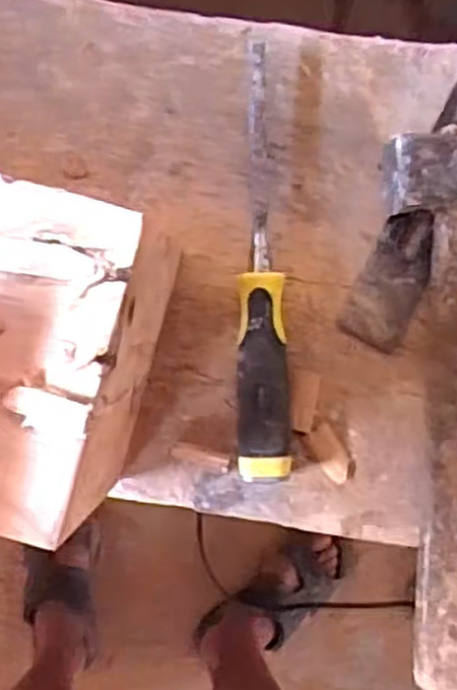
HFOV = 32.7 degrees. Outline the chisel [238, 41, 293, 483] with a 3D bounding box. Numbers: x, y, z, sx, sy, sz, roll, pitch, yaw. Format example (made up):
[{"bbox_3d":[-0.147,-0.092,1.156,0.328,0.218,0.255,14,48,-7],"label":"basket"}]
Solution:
[{"bbox_3d":[0.020,-0.046,0.467,0.030,0.031,0.252,-1,91,4],"label":"chisel"}]

